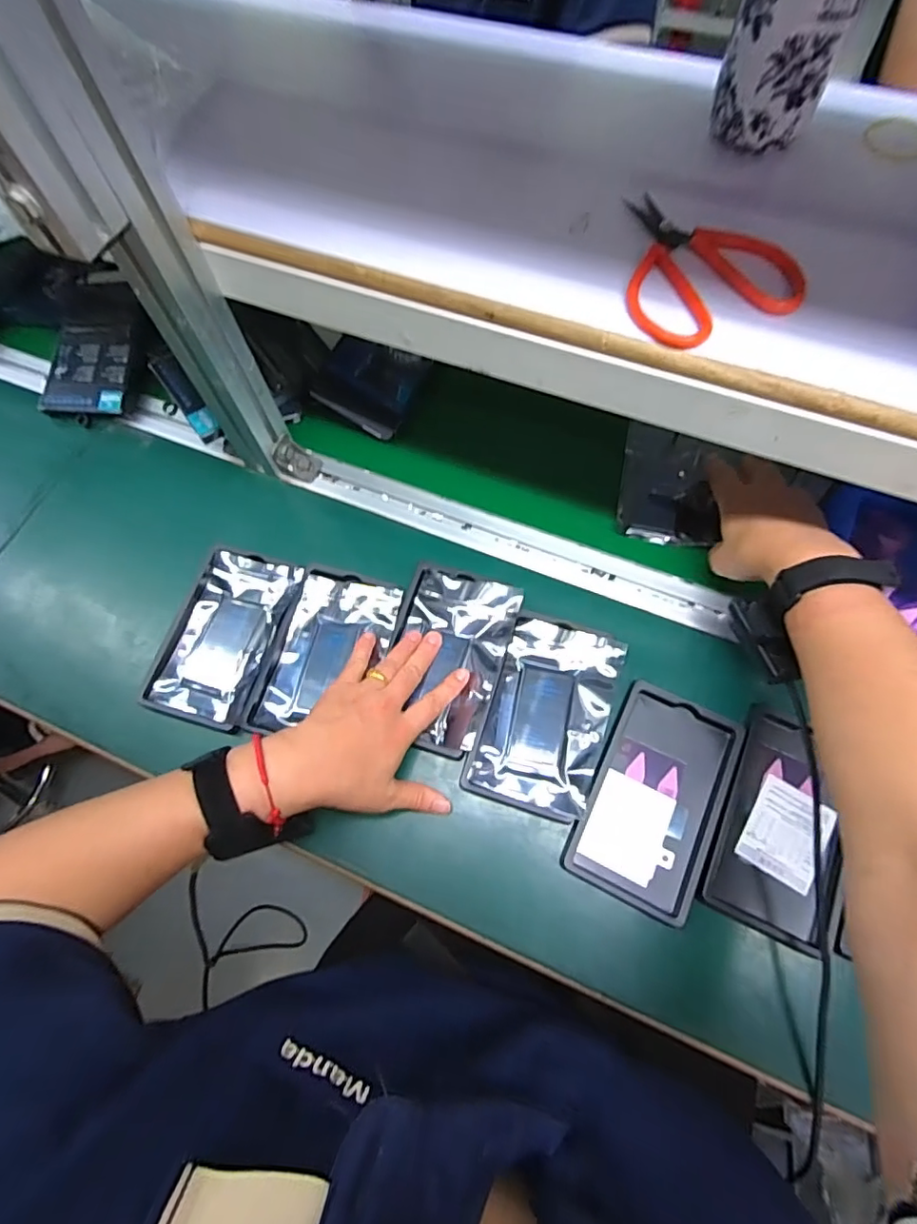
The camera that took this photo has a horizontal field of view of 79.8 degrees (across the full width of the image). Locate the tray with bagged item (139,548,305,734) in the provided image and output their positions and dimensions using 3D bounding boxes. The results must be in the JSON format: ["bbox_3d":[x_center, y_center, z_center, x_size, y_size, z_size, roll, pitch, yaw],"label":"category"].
[{"bbox_3d":[-0.209,0.021,0.490,0.095,0.014,0.155,15,68,8],"label":"tray with bagged item"}]

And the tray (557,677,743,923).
[{"bbox_3d":[0.154,0.145,0.433,0.093,0.022,0.159,26,70,12],"label":"tray"}]

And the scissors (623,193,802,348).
[{"bbox_3d":[0.138,-0.212,0.332,0.098,0.011,0.116,-22,68,-7],"label":"scissors"}]

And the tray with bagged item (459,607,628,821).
[{"bbox_3d":[0.074,0.083,0.456,0.096,0.022,0.155,18,69,9],"label":"tray with bagged item"}]

